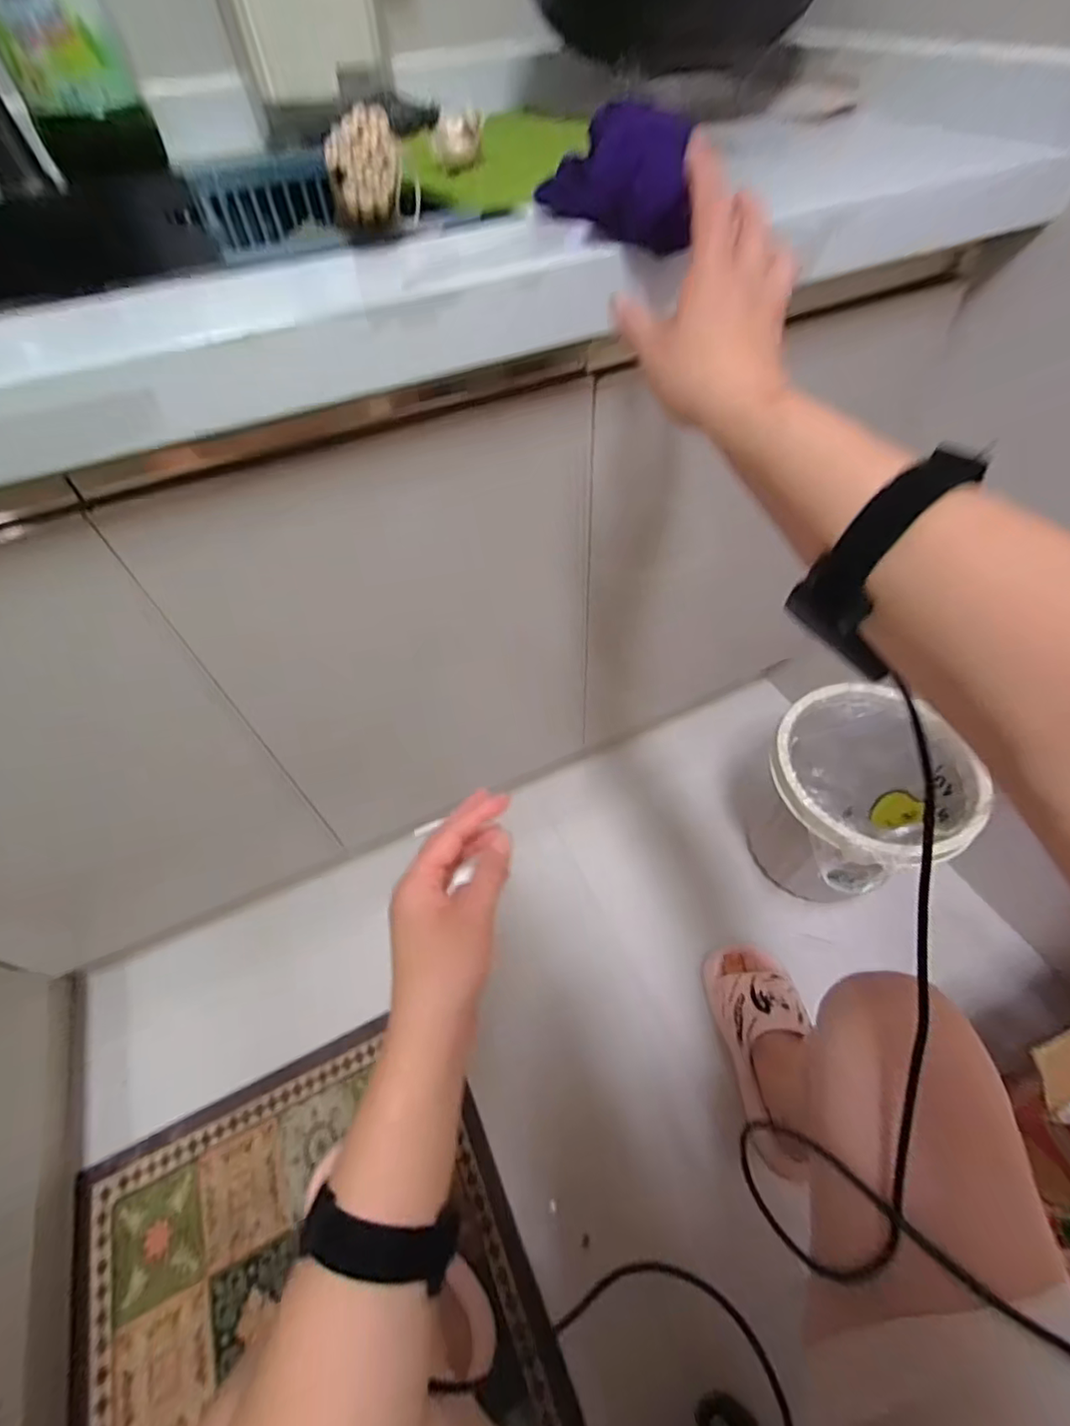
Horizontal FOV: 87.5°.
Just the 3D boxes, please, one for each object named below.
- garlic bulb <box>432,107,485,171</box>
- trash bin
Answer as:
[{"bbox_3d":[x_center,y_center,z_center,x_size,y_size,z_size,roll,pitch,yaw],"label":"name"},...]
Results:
[{"bbox_3d":[-0.067,-0.503,0.491,0.045,0.036,0.034,-6,53,-1],"label":"garlic bulb"},{"bbox_3d":[0.421,0.151,0.805,0.214,0.284,0.241,-22,55,-13],"label":"trash bin"}]

